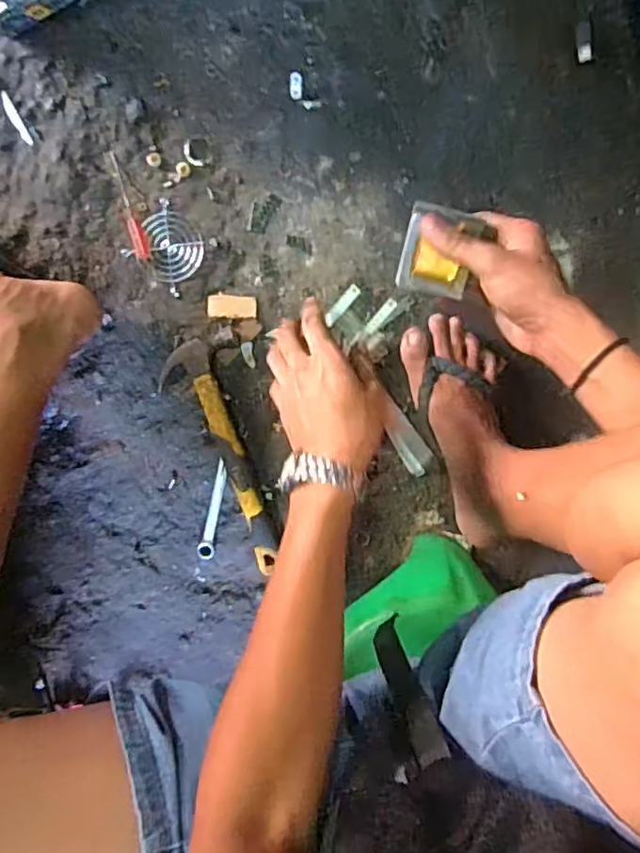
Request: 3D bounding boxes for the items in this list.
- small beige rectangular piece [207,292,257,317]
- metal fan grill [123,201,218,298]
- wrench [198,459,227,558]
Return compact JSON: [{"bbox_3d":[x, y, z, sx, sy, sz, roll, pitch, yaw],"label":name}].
[{"bbox_3d":[-0.096,-0.132,0.672,0.053,0.005,0.025,1,98,-3],"label":"small beige rectangular piece"},{"bbox_3d":[-0.163,-0.193,0.665,0.073,0.006,0.073,38,95,-7],"label":"metal fan grill"},{"bbox_3d":[-0.122,0.096,0.708,0.017,0.014,0.120,11,97,-4],"label":"wrench"}]

